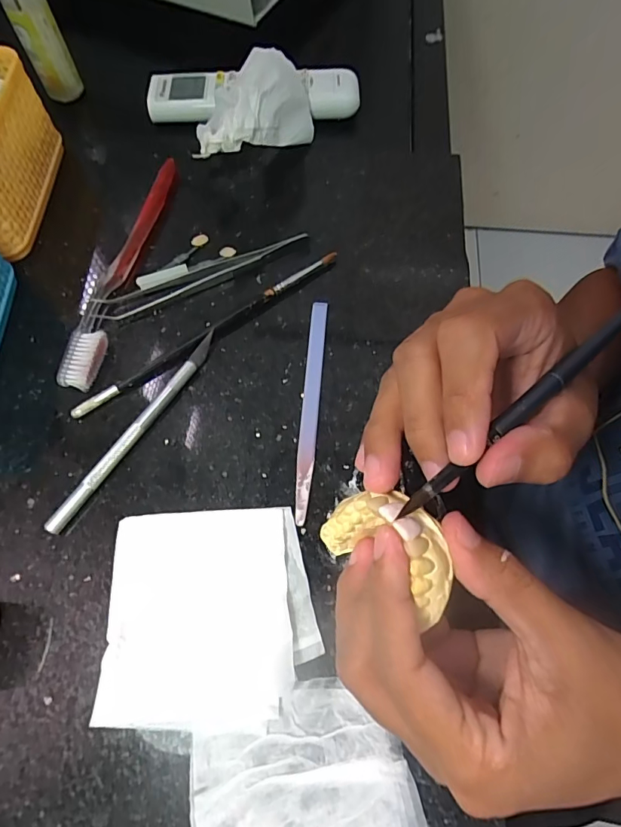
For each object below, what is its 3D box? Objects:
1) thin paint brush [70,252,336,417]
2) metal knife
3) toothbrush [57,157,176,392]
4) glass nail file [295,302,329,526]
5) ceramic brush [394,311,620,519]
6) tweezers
[{"bbox_3d":[-0.060,-0.053,0.279,0.187,0.008,0.007,-35,71,-14],"label":"thin paint brush"},{"bbox_3d":[-0.095,0.007,0.254,0.008,0.009,0.136,30,70,13],"label":"metal knife"},{"bbox_3d":[-0.123,-0.098,0.297,0.021,0.014,0.183,9,67,4],"label":"toothbrush"},{"bbox_3d":[0.001,-0.007,0.261,0.010,0.004,0.137,4,66,2],"label":"glass nail file"},{"bbox_3d":[0.092,-0.011,0.174,0.159,0.005,0.007,-36,71,-17],"label":"ceramic brush"},{"bbox_3d":[-0.070,-0.092,0.294,0.141,0.009,0.018,-25,68,-10],"label":"tweezers"}]

